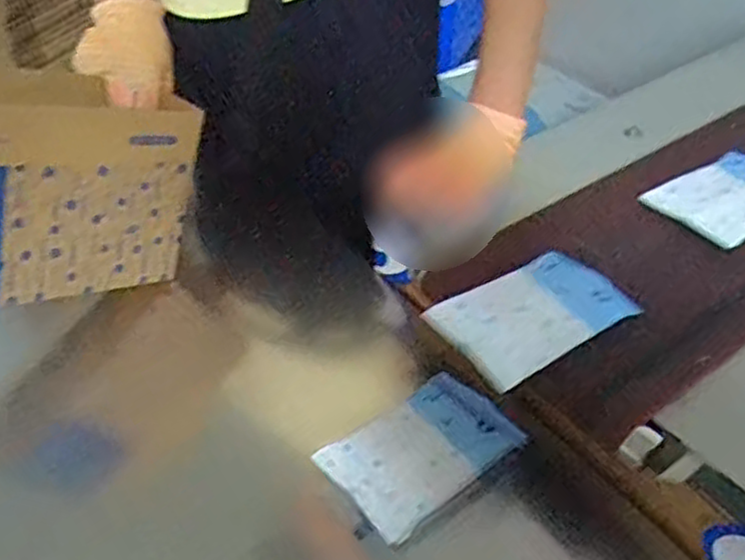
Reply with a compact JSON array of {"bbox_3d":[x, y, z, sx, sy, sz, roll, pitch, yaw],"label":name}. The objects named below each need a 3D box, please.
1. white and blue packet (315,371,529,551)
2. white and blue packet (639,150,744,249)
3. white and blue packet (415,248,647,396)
[{"bbox_3d":[0.036,0.120,0.539,0.131,0.017,0.086,-32,50,-27],"label":"white and blue packet"},{"bbox_3d":[0.312,-0.073,0.640,0.135,0.012,0.080,-23,47,-20],"label":"white and blue packet"},{"bbox_3d":[0.119,0.021,0.536,0.139,0.021,0.091,-29,49,-25],"label":"white and blue packet"}]

